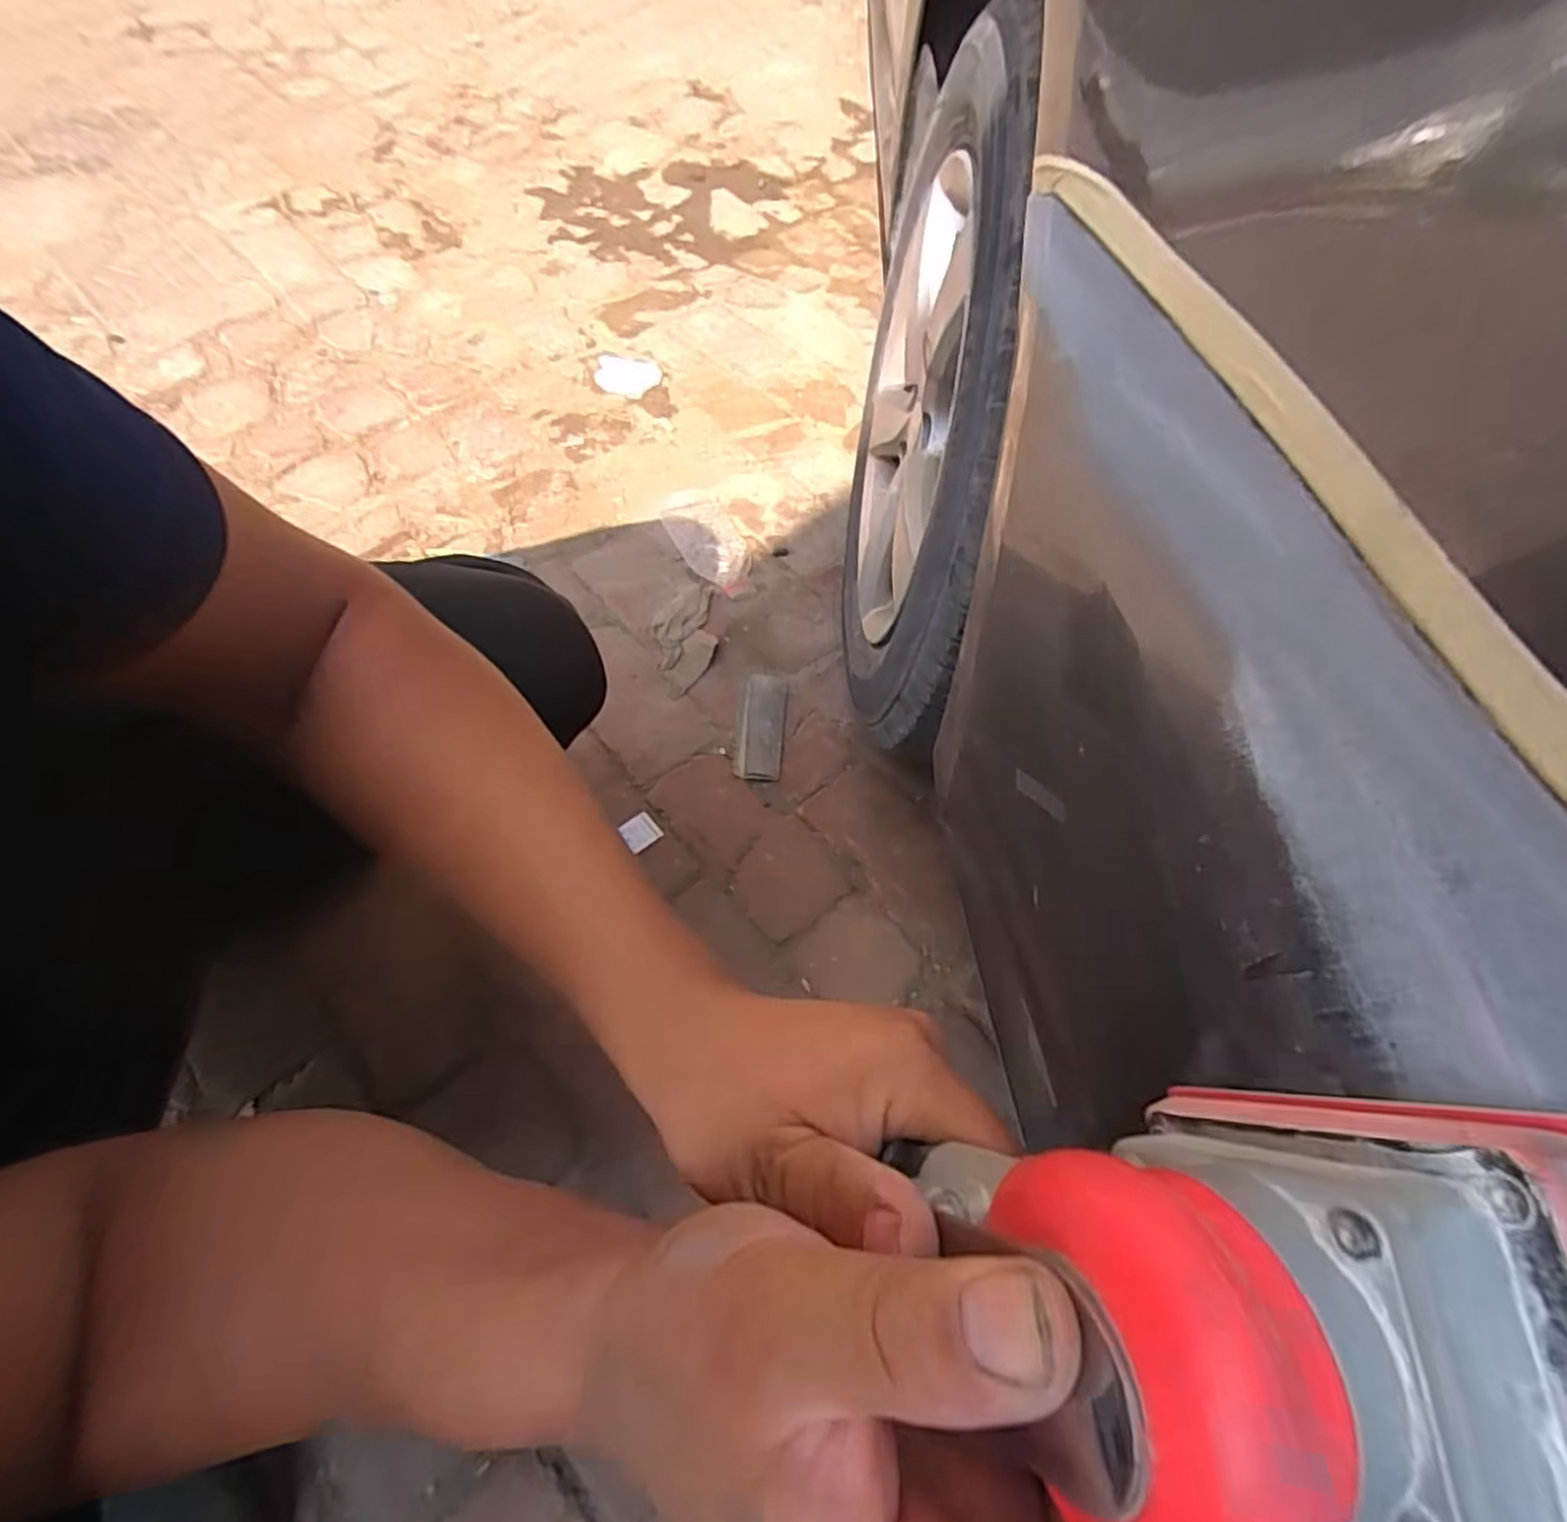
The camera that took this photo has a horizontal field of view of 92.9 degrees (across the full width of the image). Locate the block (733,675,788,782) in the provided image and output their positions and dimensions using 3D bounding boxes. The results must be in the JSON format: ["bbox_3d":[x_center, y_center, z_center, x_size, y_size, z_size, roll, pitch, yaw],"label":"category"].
[{"bbox_3d":[-0.026,-0.040,0.898,0.055,0.026,0.135,6,61,-3],"label":"block"}]

